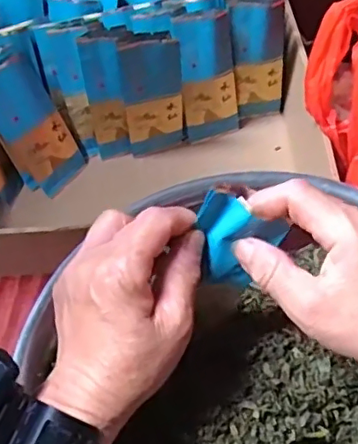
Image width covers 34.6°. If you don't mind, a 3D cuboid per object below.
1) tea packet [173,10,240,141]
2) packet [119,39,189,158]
[{"bbox_3d":[0.029,-0.141,0.573,0.054,0.126,0.013,-12,40,0],"label":"tea packet"},{"bbox_3d":[-0.022,-0.120,0.557,0.062,0.124,0.021,-13,56,-9],"label":"packet"}]

